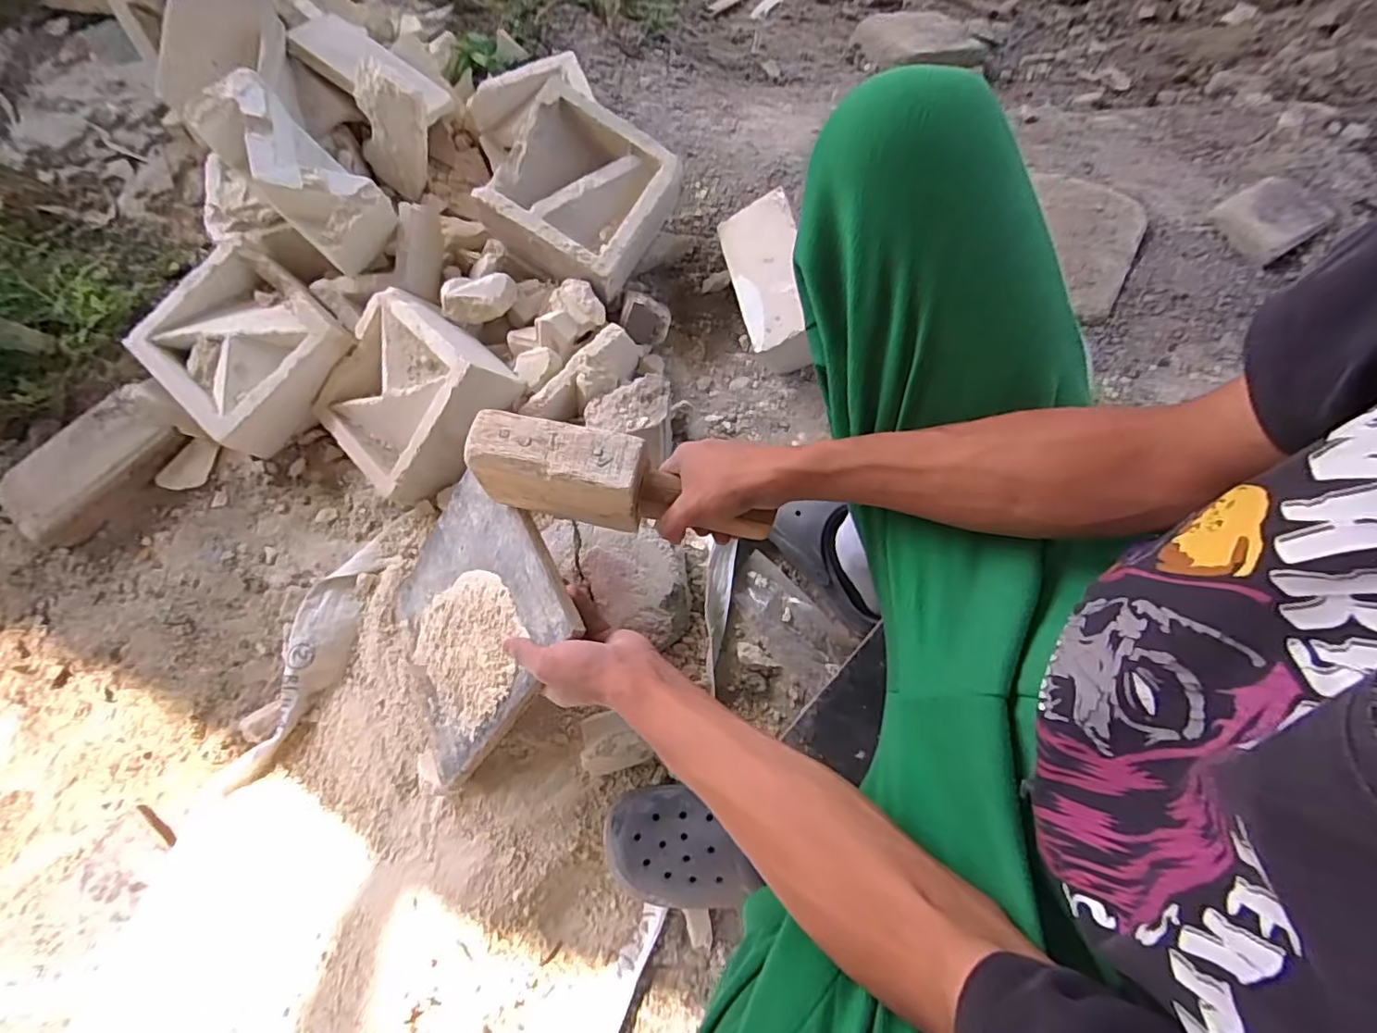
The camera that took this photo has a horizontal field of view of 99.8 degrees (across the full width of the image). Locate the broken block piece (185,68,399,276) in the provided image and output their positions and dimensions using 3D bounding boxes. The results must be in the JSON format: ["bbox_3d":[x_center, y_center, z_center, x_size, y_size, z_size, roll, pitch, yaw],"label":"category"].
[{"bbox_3d":[-0.482,-0.420,0.724,0.213,0.108,0.104,41,76,-16],"label":"broken block piece"}]

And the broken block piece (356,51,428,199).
[{"bbox_3d":[-0.417,-0.544,0.821,0.092,0.183,0.044,9,72,-21],"label":"broken block piece"}]

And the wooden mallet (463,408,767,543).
[{"bbox_3d":[-0.052,-0.026,0.484,0.241,0.081,0.056,11,74,3],"label":"wooden mallet"}]

